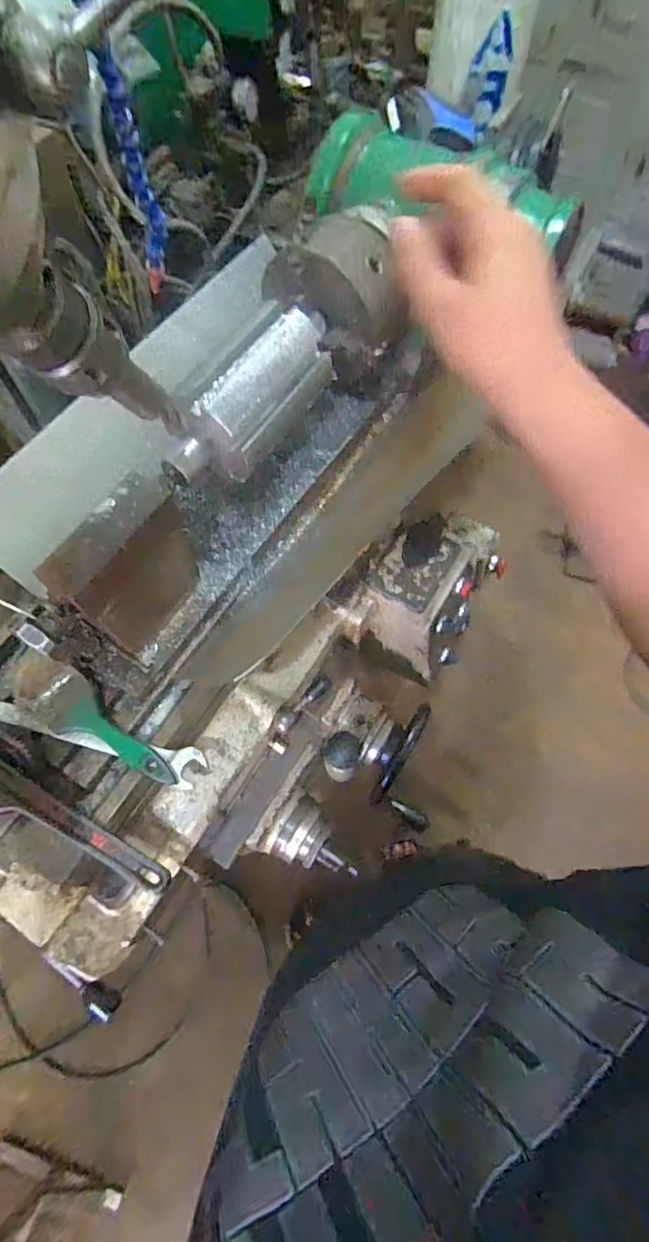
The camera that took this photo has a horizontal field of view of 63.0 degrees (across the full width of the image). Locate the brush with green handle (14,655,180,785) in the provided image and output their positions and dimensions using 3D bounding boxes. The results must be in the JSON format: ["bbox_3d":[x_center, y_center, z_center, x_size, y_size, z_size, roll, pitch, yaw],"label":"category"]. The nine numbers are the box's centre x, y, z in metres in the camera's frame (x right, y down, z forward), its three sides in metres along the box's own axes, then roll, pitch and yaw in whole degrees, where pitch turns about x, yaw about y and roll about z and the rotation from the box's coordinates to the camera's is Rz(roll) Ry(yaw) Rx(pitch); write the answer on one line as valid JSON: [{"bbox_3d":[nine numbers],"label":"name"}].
[{"bbox_3d":[-0.240,0.107,0.554,0.202,0.024,0.061,31,69,13],"label":"brush with green handle"}]

